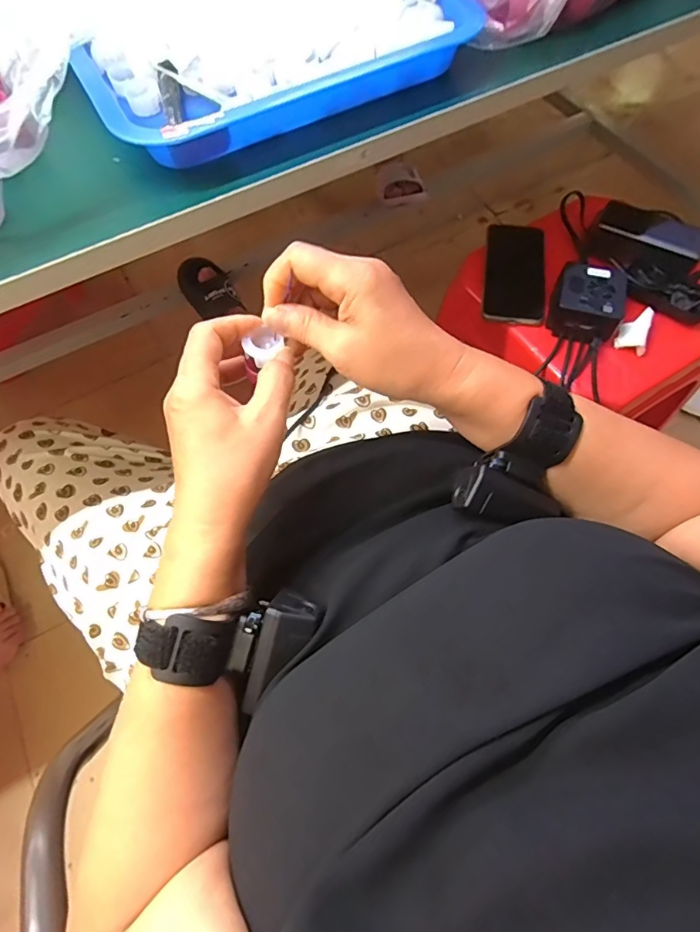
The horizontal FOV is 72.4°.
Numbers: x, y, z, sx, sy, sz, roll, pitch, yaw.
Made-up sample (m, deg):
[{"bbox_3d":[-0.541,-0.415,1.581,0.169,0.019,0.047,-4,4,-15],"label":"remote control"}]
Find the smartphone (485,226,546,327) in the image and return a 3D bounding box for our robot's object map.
[{"bbox_3d":[0.211,-0.248,0.613,0.073,0.016,0.155,7,72,2],"label":"smartphone"}]

